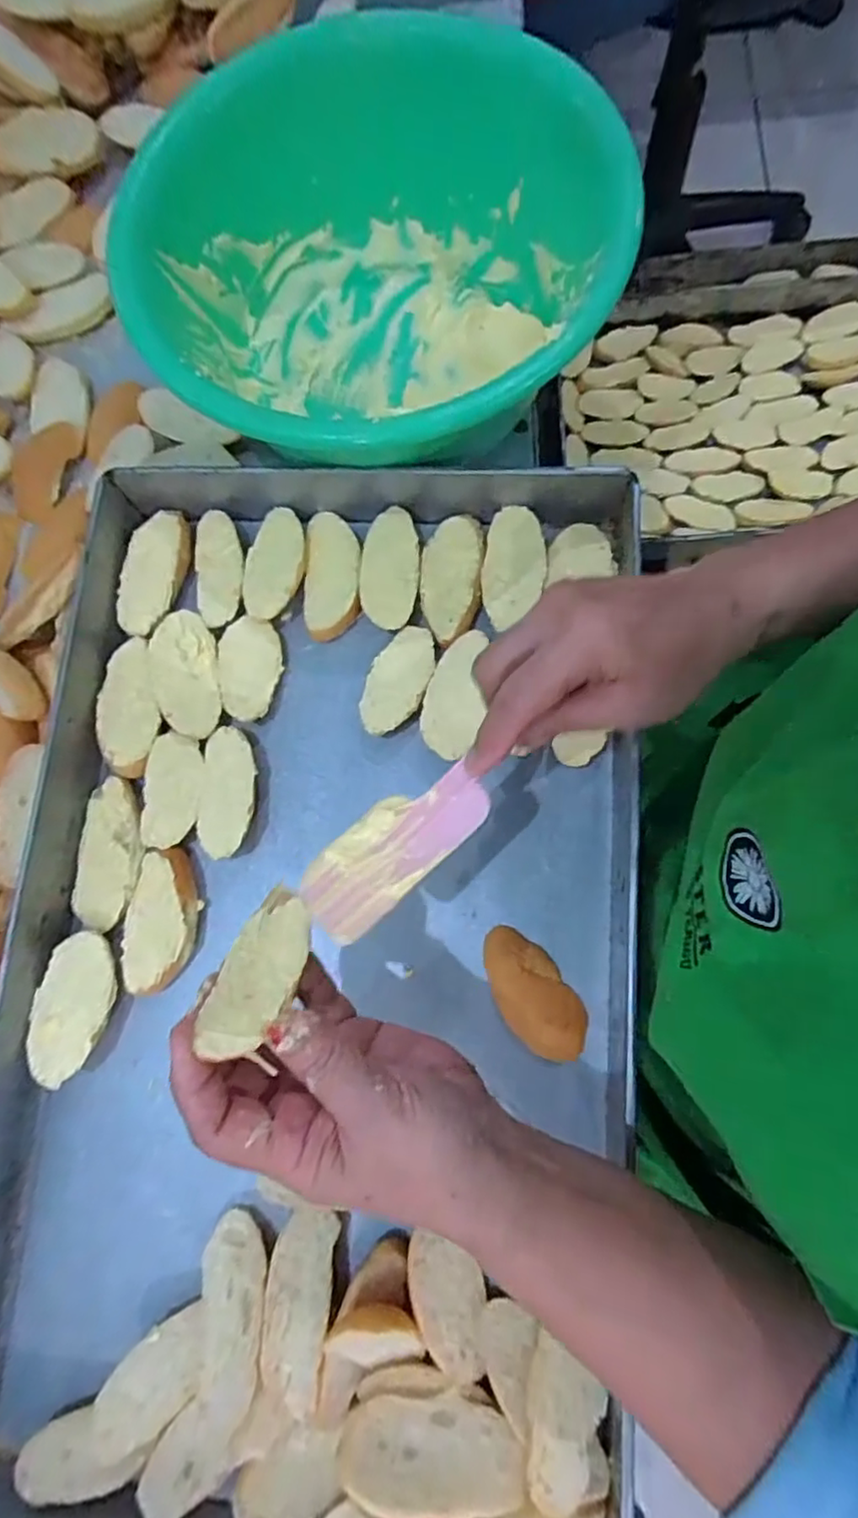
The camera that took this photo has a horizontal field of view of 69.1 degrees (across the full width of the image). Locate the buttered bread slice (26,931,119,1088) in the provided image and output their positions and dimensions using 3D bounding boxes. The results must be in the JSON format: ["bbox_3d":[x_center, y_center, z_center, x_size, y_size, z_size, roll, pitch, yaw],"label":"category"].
[{"bbox_3d":[-0.218,0.151,0.383,0.044,0.018,0.083,14,80,8],"label":"buttered bread slice"}]

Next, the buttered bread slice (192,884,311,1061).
[{"bbox_3d":[-0.068,0.085,0.256,0.031,0.007,0.072,12,41,3],"label":"buttered bread slice"}]

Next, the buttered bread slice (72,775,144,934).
[{"bbox_3d":[-0.208,0.061,0.408,0.045,0.009,0.094,3,78,6],"label":"buttered bread slice"}]

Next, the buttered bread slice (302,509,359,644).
[{"bbox_3d":[-0.067,-0.130,0.437,0.039,0.021,0.091,-1,78,5],"label":"buttered bread slice"}]

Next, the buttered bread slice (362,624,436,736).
[{"bbox_3d":[-0.020,-0.050,0.419,0.037,0.022,0.075,23,81,9],"label":"buttered bread slice"}]

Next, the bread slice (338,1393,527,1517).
[{"bbox_3d":[0.002,0.346,0.307,0.088,0.008,0.044,3,40,-4],"label":"bread slice"}]

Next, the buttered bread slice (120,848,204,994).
[{"bbox_3d":[-0.170,0.102,0.394,0.046,0.018,0.086,5,79,6],"label":"buttered bread slice"}]

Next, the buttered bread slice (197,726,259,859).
[{"bbox_3d":[-0.132,0.021,0.411,0.037,0.020,0.084,-1,78,5],"label":"buttered bread slice"}]

